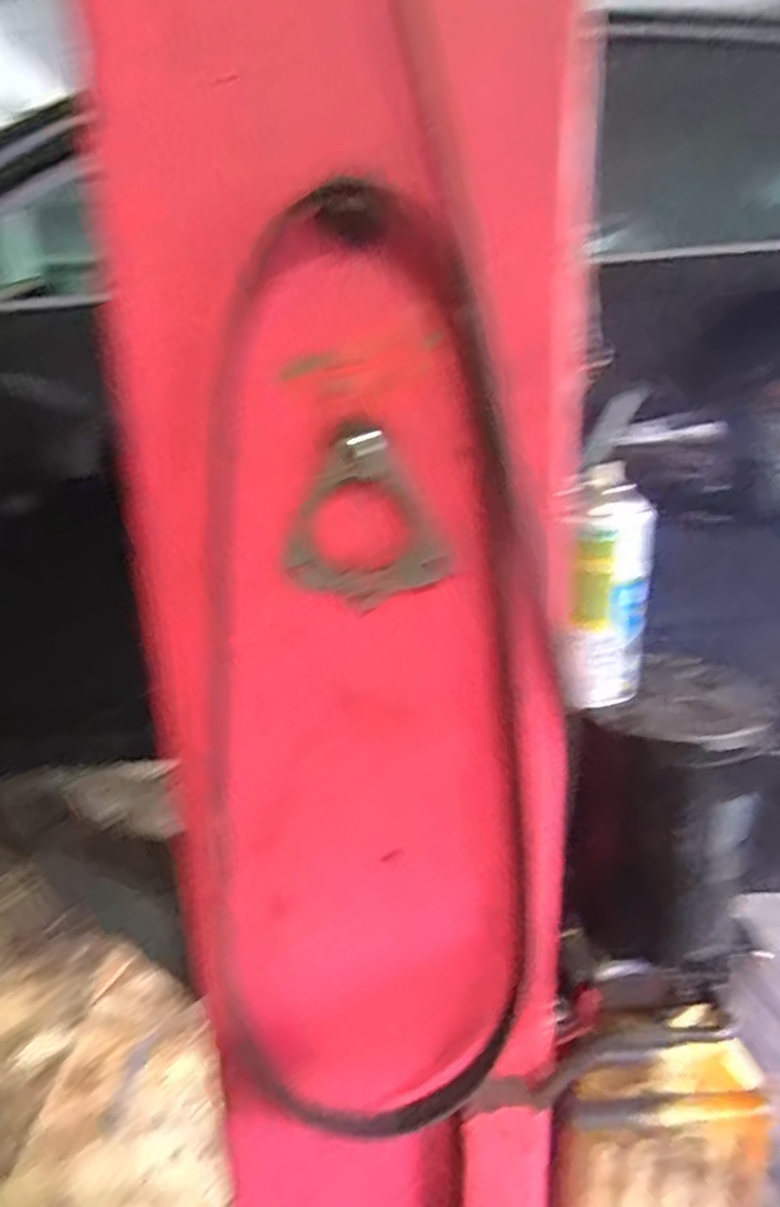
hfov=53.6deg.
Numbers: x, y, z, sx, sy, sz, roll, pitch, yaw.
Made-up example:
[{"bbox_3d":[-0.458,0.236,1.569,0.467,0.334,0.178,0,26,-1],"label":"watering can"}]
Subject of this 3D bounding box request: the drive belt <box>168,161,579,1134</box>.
[{"bbox_3d":[-0.009,0.088,0.533,0.273,0.665,0.034,-3,17,-8],"label":"drive belt"}]

